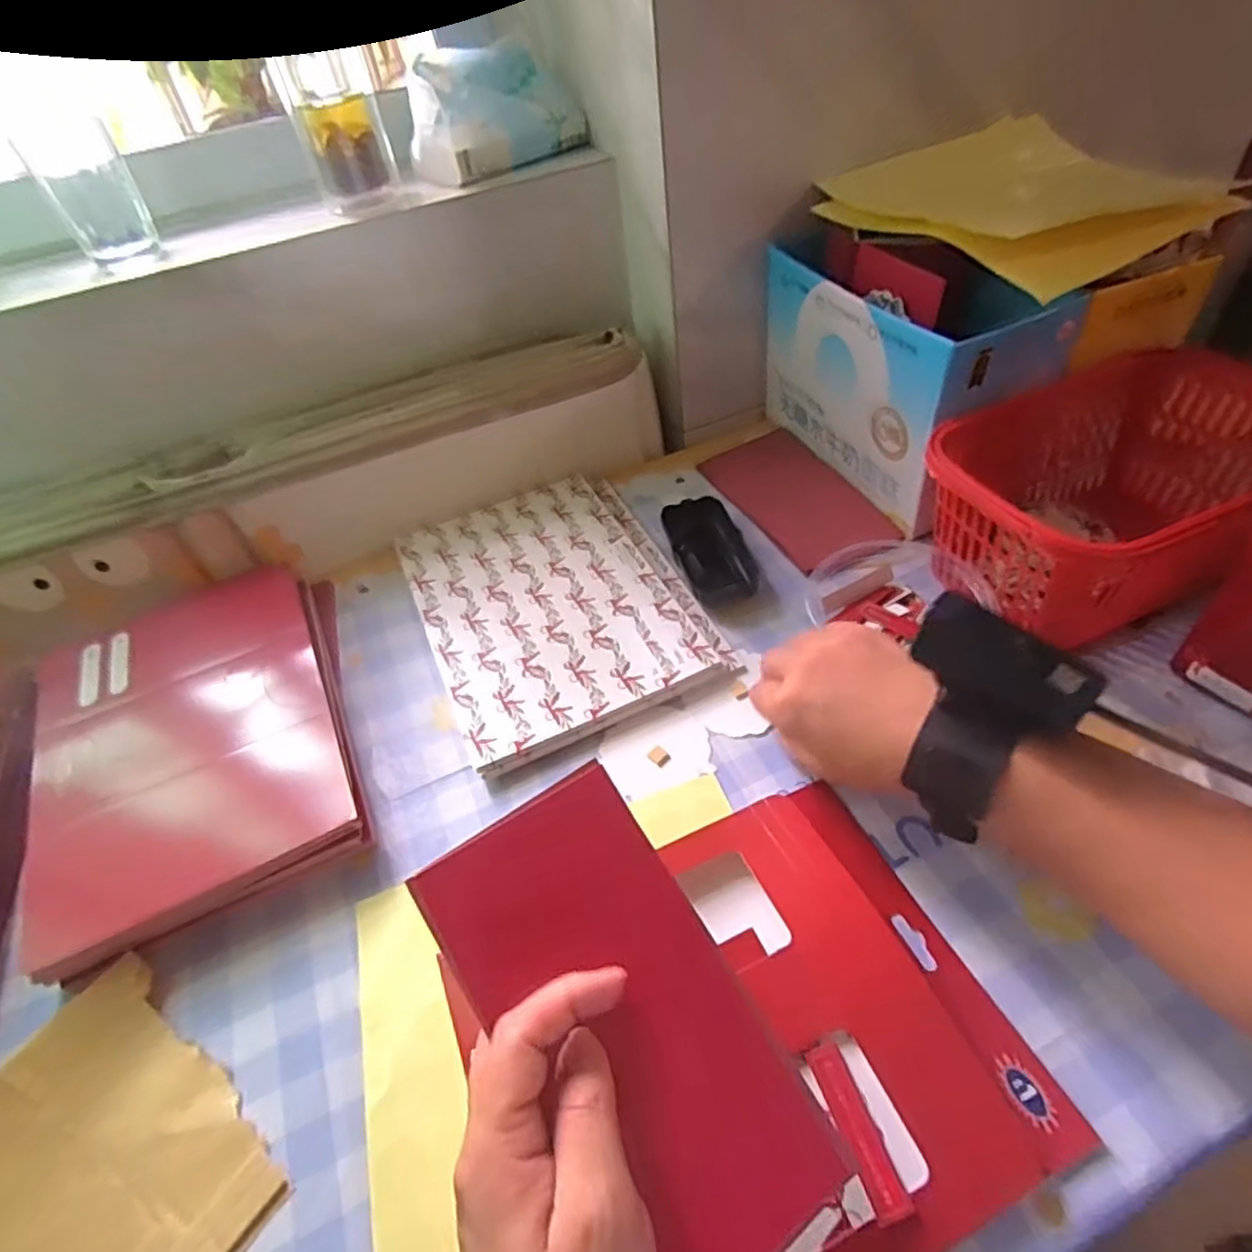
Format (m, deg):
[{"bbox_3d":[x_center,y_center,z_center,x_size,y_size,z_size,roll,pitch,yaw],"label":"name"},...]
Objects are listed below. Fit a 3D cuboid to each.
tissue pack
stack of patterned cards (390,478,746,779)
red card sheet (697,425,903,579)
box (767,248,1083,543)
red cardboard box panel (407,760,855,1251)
[{"bbox_3d":[-0.109,-0.429,0.578,0.139,0.074,0.078,-32,51,-20],"label":"tissue pack"},{"bbox_3d":[-0.057,-0.023,0.539,0.191,0.015,0.257,-21,49,-12],"label":"stack of patterned cards"},{"bbox_3d":[0.145,-0.113,0.604,0.093,0.009,0.177,-24,48,-9],"label":"red card sheet"},{"bbox_3d":[0.219,-0.209,0.574,0.112,0.158,0.223,-20,49,-12],"label":"box"},{"bbox_3d":[0.002,0.149,0.261,0.086,0.012,0.178,-29,75,-19],"label":"red cardboard box panel"}]

